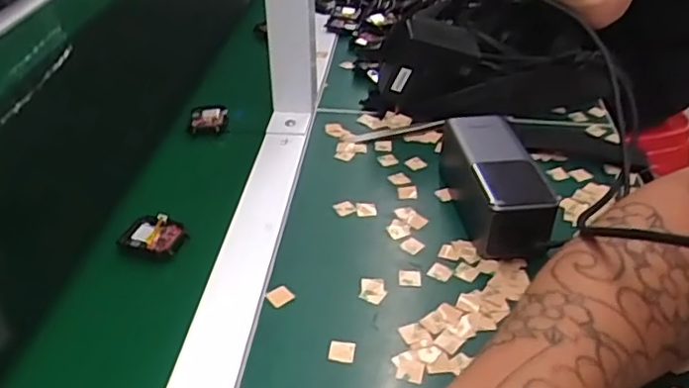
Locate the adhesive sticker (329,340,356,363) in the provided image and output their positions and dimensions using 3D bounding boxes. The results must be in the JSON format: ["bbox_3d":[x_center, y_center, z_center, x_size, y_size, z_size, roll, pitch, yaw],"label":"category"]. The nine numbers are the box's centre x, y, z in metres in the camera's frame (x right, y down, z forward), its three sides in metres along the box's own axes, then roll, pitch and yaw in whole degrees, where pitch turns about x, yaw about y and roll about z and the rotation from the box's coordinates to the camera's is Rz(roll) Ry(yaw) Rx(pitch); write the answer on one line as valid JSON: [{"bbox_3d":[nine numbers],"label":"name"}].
[{"bbox_3d":[-0.002,0.098,0.390,0.016,0.004,0.015,5,36,7],"label":"adhesive sticker"}]

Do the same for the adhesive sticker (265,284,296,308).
[{"bbox_3d":[-0.044,0.070,0.428,0.015,0.004,0.016,-29,43,-34],"label":"adhesive sticker"}]

